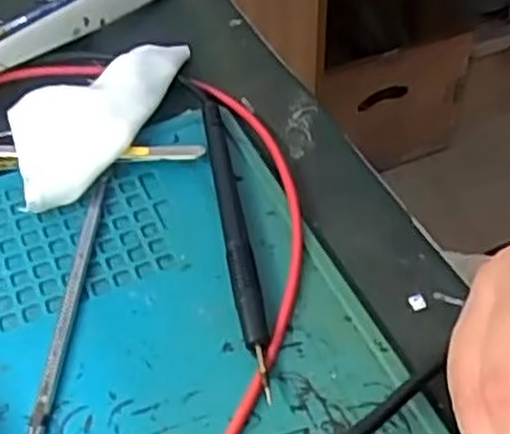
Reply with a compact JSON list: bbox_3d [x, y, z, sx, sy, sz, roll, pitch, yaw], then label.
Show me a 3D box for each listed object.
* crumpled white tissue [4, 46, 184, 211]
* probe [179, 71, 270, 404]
[{"bbox_3d":[-0.067,-0.042,0.319,0.048,0.012,0.103,17,51,15],"label":"crumpled white tissue"},{"bbox_3d":[-0.009,-0.004,0.287,0.010,0.010,0.149,-8,49,-7],"label":"probe"}]

